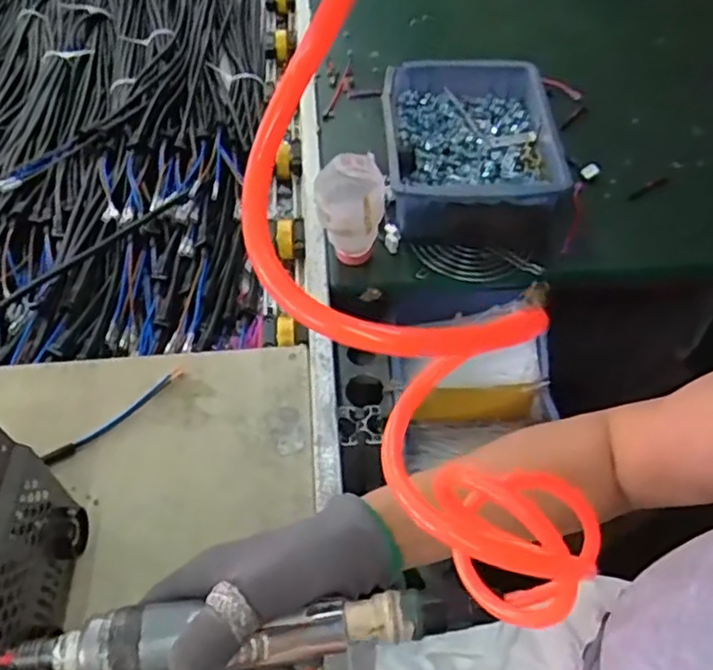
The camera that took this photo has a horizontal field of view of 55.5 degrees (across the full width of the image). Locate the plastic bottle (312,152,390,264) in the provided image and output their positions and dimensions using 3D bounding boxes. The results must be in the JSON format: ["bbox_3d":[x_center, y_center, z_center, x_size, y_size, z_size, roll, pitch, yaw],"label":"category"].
[{"bbox_3d":[-0.006,-0.116,0.692,0.070,0.115,0.066,-3,52,-2],"label":"plastic bottle"}]

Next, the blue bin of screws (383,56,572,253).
[{"bbox_3d":[0.131,-0.209,0.776,0.190,0.097,0.248,-2,52,-1],"label":"blue bin of screws"}]

